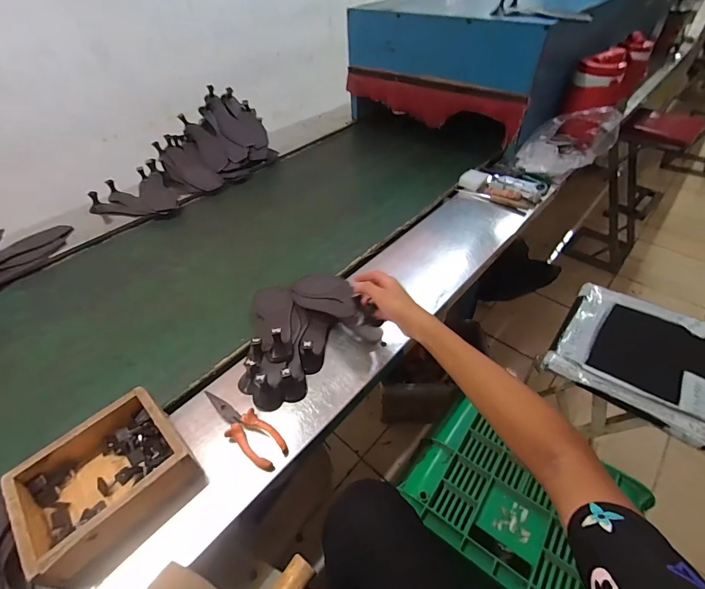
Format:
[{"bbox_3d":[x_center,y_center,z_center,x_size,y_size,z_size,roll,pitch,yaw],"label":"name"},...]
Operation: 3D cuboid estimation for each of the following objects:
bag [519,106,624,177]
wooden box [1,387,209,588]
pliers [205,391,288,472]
[{"bbox_3d":[0.644,-0.462,1.063,0.288,0.121,0.170,-29,50,-23],"label":"bag"},{"bbox_3d":[-0.316,0.244,0.478,0.180,0.079,0.166,-36,54,-28],"label":"wooden box"},{"bbox_3d":[-0.164,0.195,0.542,0.156,0.027,0.049,31,55,29],"label":"pliers"}]

